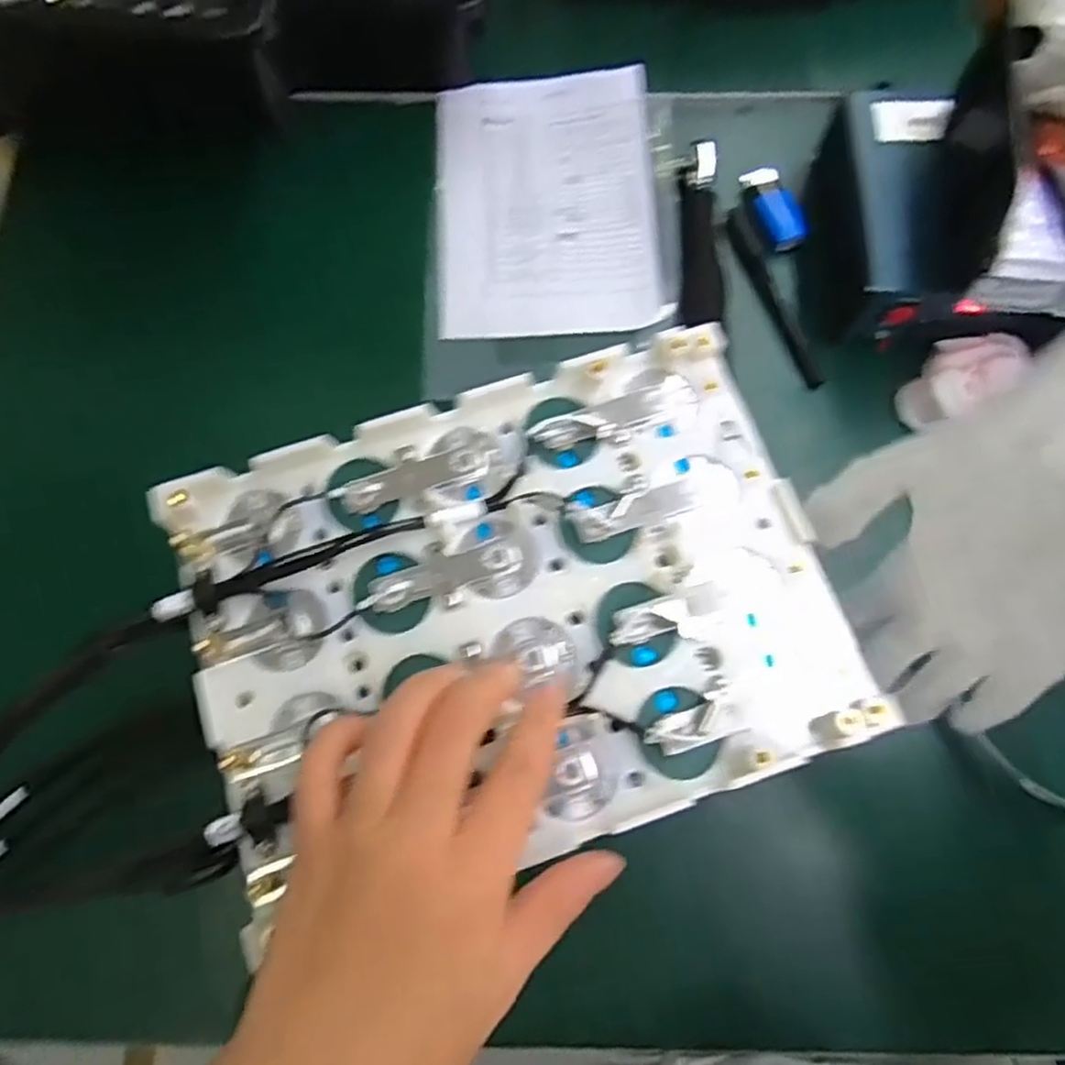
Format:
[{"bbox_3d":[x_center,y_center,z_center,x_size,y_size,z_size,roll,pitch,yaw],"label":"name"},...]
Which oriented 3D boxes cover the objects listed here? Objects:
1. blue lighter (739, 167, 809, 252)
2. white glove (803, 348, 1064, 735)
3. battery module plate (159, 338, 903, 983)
[{"bbox_3d":[0.173,-0.229,0.515,0.030,0.011,0.064,-17,74,-5],"label":"blue lighter"},{"bbox_3d":[0.166,0.009,0.259,0.061,0.127,0.105,-23,74,-7],"label":"white glove"},{"bbox_3d":[-0.006,0.027,0.282,0.238,0.017,0.174,-19,74,-6],"label":"battery module plate"}]

